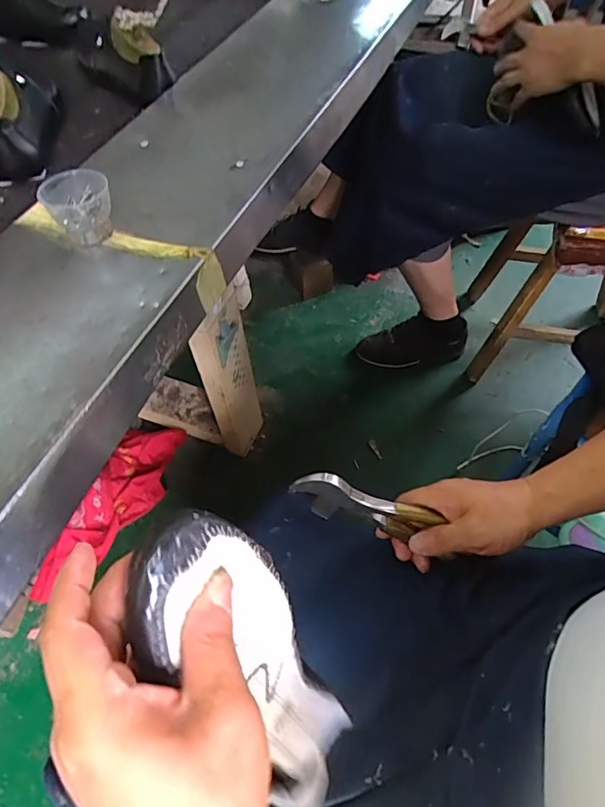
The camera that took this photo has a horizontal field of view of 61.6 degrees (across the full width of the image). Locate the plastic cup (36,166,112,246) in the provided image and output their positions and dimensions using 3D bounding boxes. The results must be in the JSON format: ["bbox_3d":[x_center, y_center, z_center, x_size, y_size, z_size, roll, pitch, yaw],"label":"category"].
[{"bbox_3d":[-0.219,-0.192,0.500,0.053,0.053,0.050,-2,56,3],"label":"plastic cup"}]

